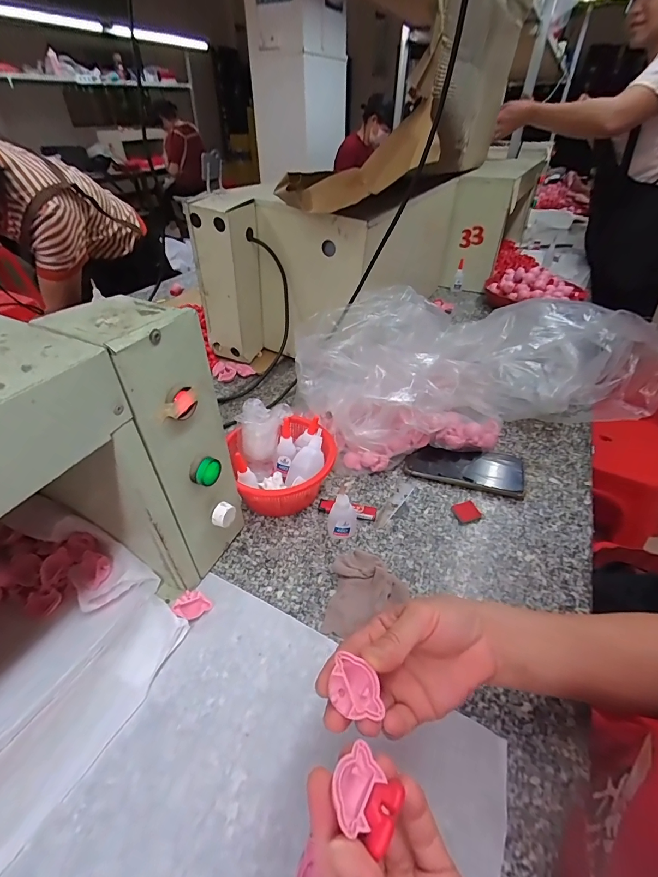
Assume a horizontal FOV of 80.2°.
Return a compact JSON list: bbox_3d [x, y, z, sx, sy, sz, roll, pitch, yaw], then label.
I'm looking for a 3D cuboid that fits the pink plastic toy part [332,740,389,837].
[{"bbox_3d":[0.015,0.172,0.193,0.023,0.008,0.033,22,39,30],"label":"pink plastic toy part"}]

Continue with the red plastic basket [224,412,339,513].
[{"bbox_3d":[-0.059,0.038,0.526,0.134,0.080,0.144,-13,41,-15],"label":"red plastic basket"}]

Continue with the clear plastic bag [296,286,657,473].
[{"bbox_3d":[0.250,-0.124,0.656,0.600,0.204,0.242,-11,41,-14],"label":"clear plastic bag"}]

